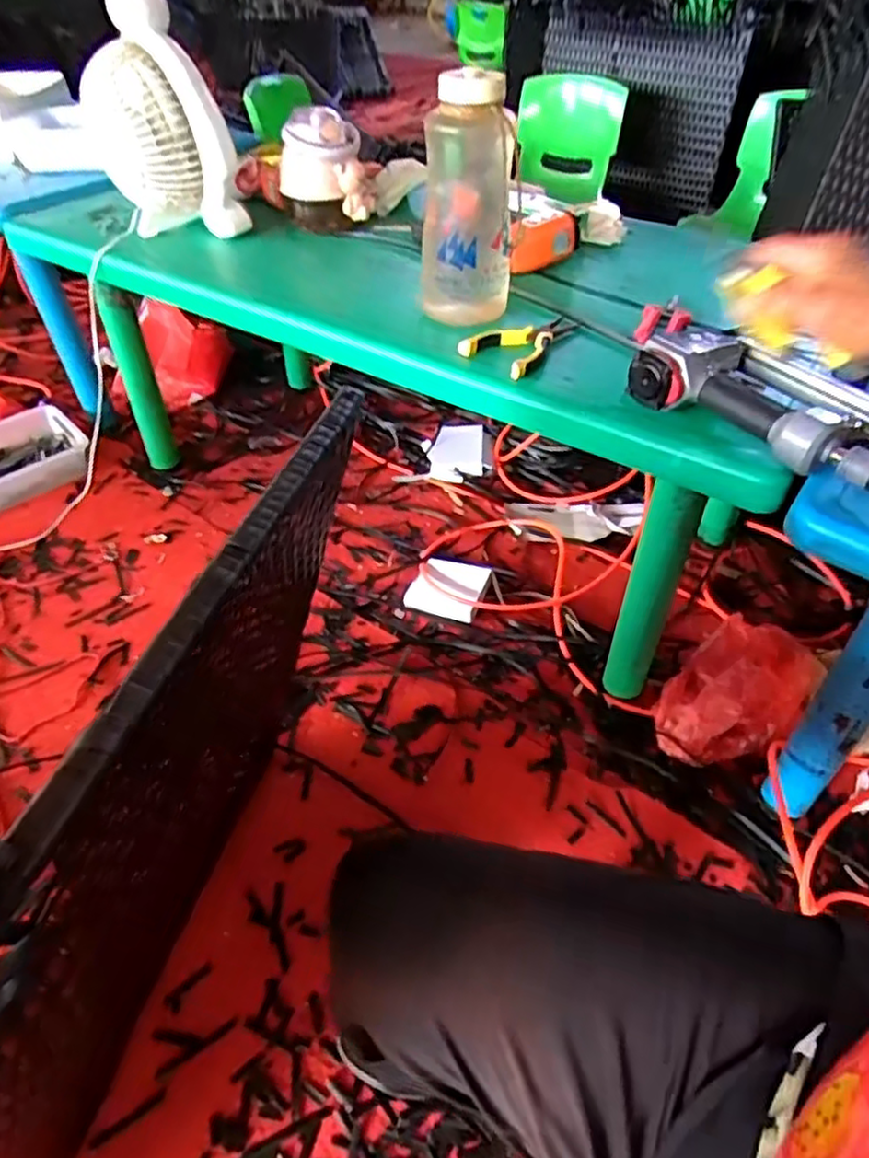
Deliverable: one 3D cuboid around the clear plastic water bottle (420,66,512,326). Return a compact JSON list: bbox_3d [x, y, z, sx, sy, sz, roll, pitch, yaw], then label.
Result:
[{"bbox_3d":[0.036,-0.415,0.765,0.095,0.237,0.109,1,45,1],"label":"clear plastic water bottle"}]

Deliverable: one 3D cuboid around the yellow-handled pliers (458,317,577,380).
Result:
[{"bbox_3d":[0.104,-0.272,0.779,0.084,0.024,0.149,28,51,25],"label":"yellow-handled pliers"}]

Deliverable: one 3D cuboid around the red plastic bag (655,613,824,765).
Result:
[{"bbox_3d":[0.428,0.159,0.970,0.155,0.090,0.242,34,53,30],"label":"red plastic bag"}]

